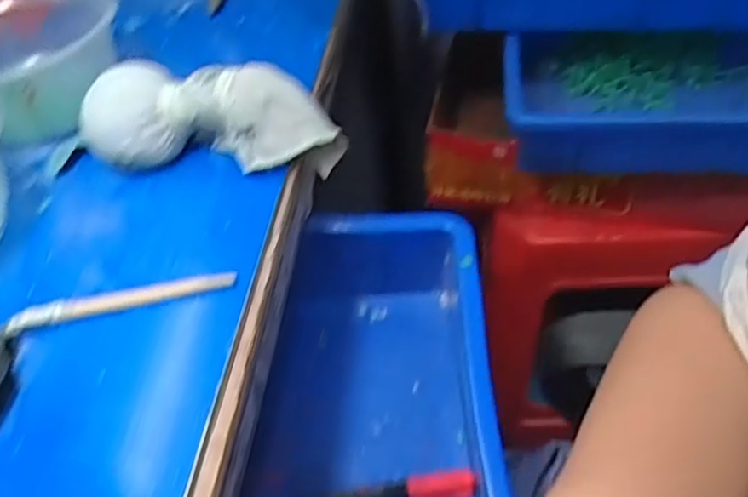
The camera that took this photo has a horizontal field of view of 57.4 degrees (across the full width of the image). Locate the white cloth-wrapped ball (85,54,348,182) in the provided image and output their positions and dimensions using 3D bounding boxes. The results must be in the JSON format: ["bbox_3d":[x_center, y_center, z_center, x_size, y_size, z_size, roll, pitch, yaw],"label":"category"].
[{"bbox_3d":[-0.095,-0.076,0.402,0.151,0.050,0.055,4,47,11],"label":"white cloth-wrapped ball"}]

